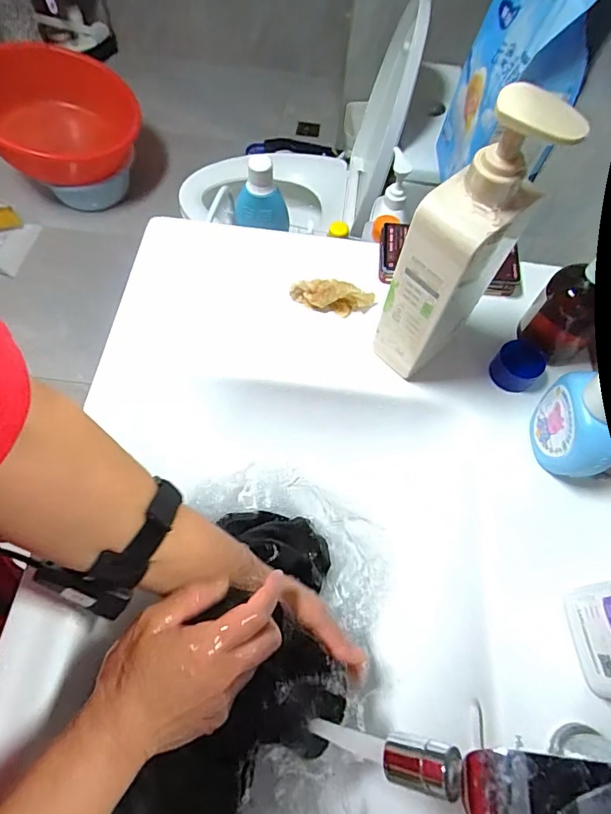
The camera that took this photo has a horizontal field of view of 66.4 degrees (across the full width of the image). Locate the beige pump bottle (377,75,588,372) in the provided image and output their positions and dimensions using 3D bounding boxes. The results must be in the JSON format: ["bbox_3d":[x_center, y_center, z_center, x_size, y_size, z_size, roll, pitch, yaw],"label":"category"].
[{"bbox_3d":[0.121,-0.122,0.379,0.069,0.257,0.078,38,68,14],"label":"beige pump bottle"}]

